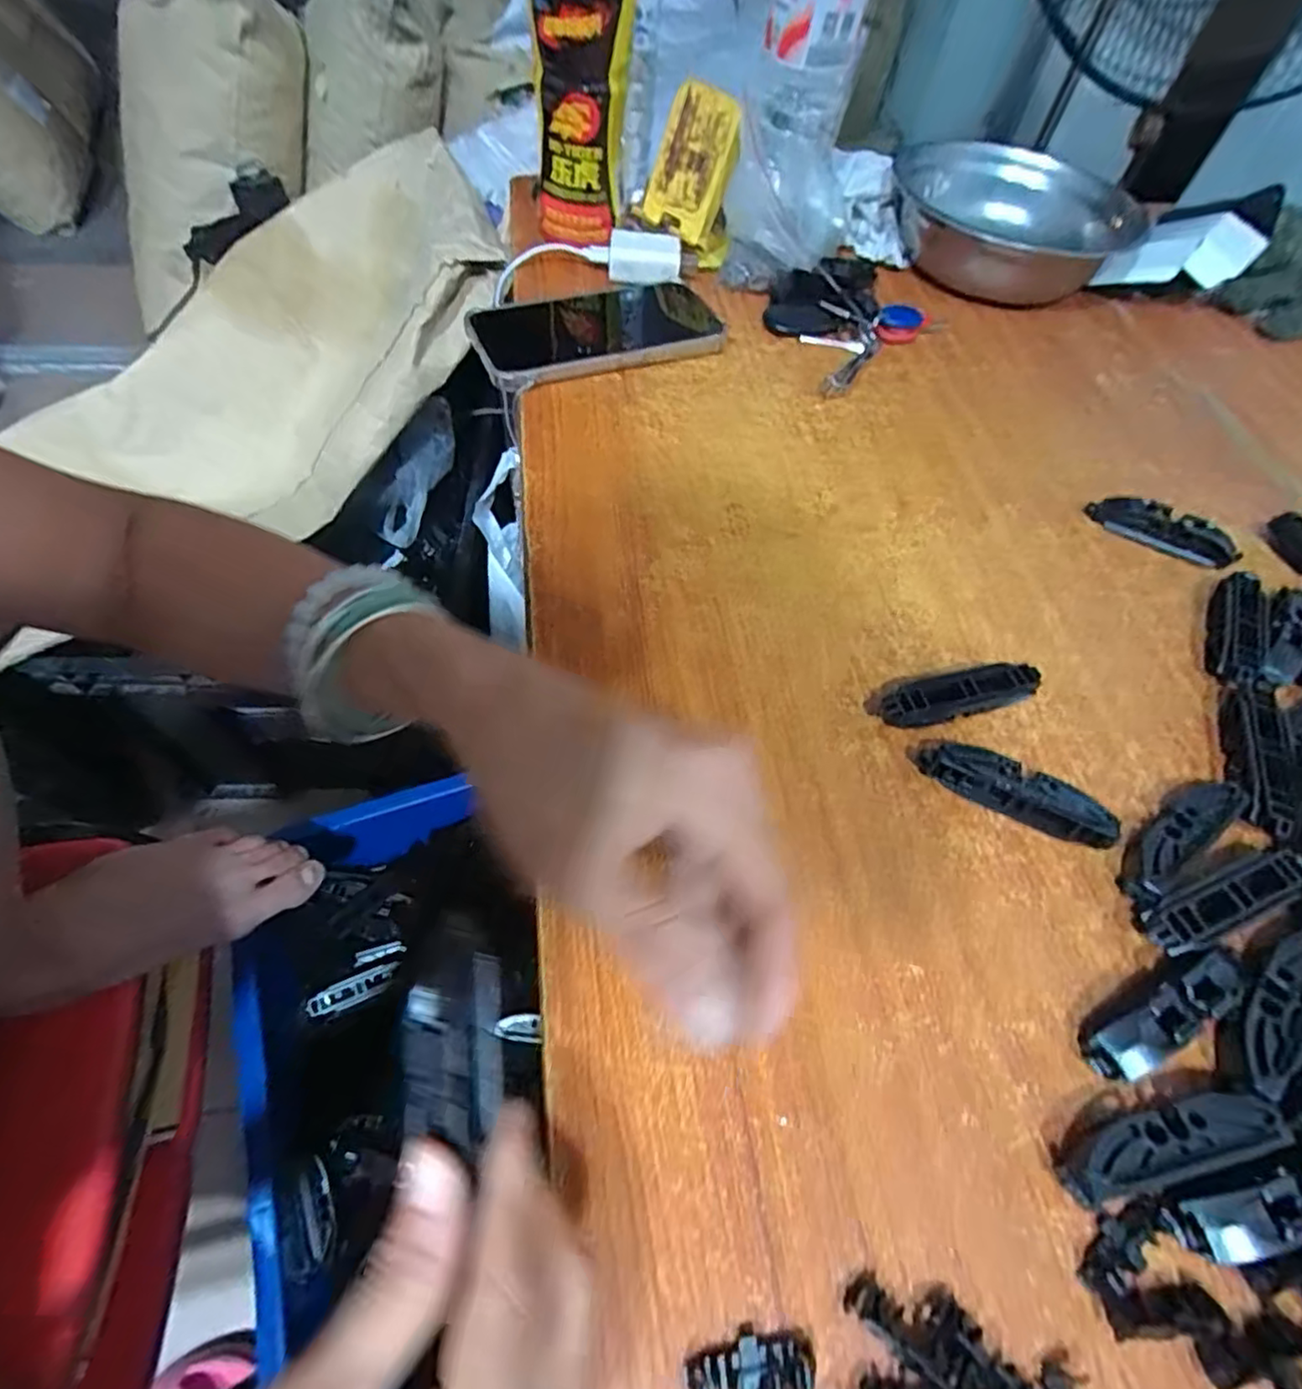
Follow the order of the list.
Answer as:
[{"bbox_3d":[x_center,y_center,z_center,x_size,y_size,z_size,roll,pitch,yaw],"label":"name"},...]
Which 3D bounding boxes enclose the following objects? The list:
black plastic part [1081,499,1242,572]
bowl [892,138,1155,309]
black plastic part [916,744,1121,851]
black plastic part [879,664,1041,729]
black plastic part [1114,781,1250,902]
[{"bbox_3d":[0.295,-0.095,0.369,0.077,0.019,0.020,32,60,15],"label":"black plastic part"},{"bbox_3d":[0.294,-0.388,0.532,0.184,0.055,0.183,12,57,3],"label":"bowl"},{"bbox_3d":[0.154,0.041,0.271,0.077,0.019,0.017,25,58,11],"label":"black plastic part"},{"bbox_3d":[0.139,0.001,0.294,0.079,0.021,0.020,-11,59,-12],"label":"black plastic part"},{"bbox_3d":[0.216,0.059,0.265,0.073,0.017,0.018,-29,64,-22],"label":"black plastic part"}]

